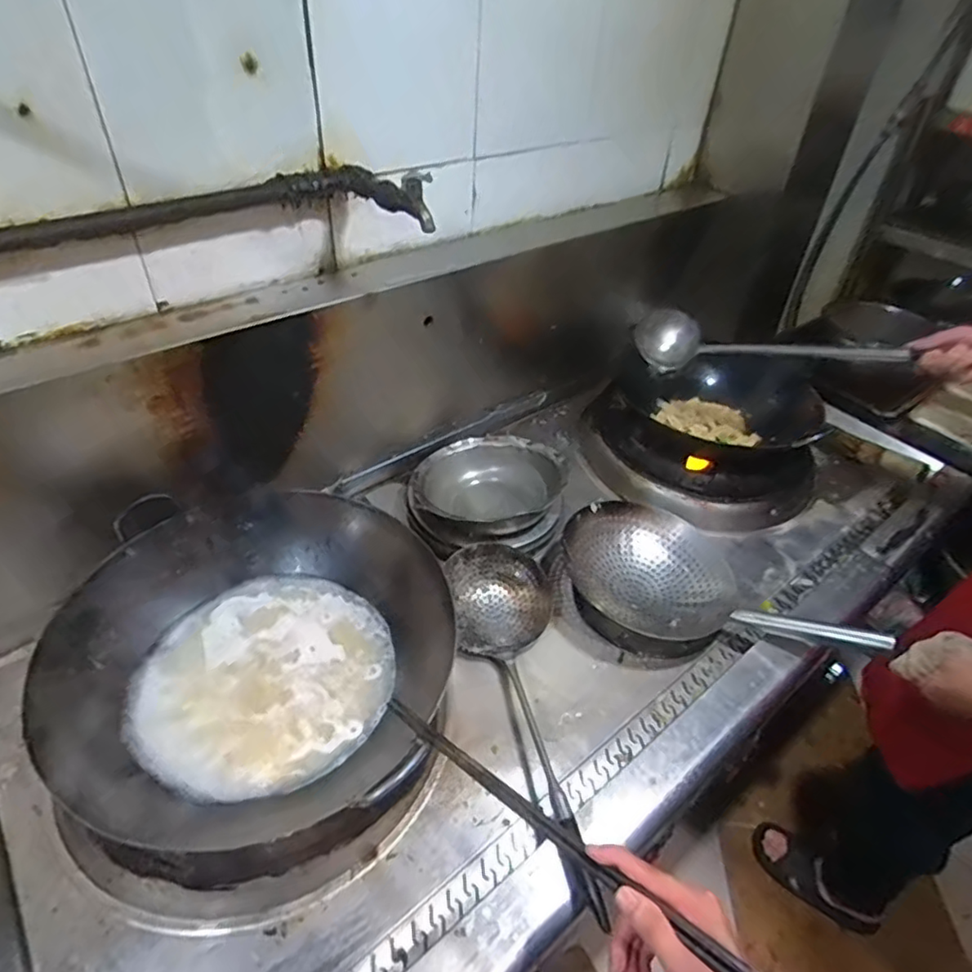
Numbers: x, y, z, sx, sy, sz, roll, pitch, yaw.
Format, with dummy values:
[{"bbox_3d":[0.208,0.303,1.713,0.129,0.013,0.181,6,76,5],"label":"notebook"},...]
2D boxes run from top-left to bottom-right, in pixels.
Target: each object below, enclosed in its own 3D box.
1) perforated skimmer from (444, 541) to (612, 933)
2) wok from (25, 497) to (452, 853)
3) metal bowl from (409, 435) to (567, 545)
[{"bbox_3d":[0.070,0.308,0.899,0.162,0.069,0.566,-7,42,-12],"label":"perforated skimmer"},{"bbox_3d":[-0.291,0.201,0.785,0.474,0.143,0.463,2,41,-2],"label":"wok"},{"bbox_3d":[0.002,-0.007,1.202,0.296,0.071,0.272,2,41,-2],"label":"metal bowl"}]

